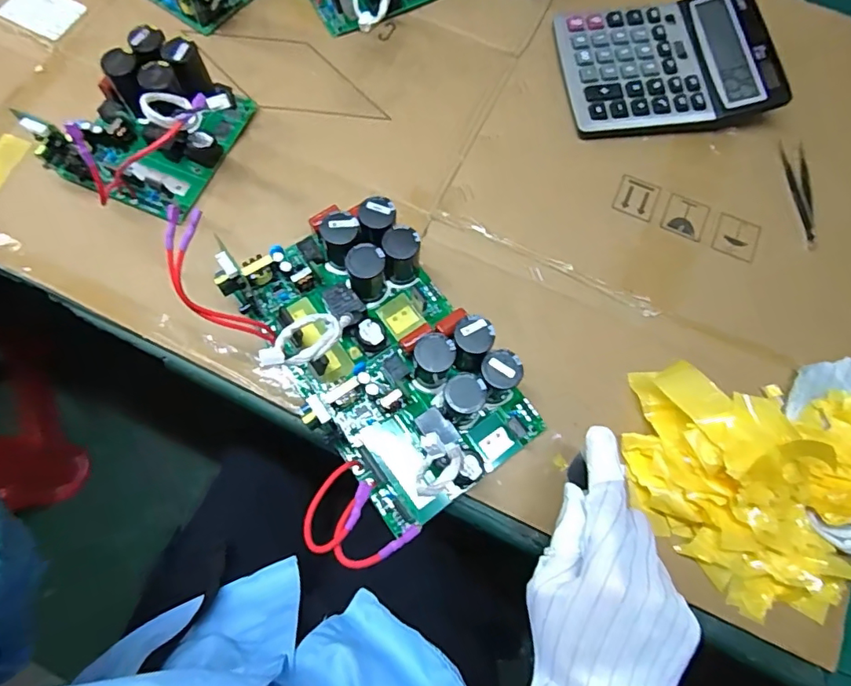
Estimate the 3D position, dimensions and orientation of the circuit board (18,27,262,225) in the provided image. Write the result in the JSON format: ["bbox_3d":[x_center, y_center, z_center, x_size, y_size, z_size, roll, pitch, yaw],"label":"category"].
[{"bbox_3d":[-0.231,-0.182,0.433,0.121,0.063,0.137,18,72,4],"label":"circuit board"}]

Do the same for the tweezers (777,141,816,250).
[{"bbox_3d":[0.342,-0.136,0.464,0.021,0.008,0.109,0,72,-2],"label":"tweezers"}]

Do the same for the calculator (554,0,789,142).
[{"bbox_3d":[0.225,-0.267,0.488,0.182,0.036,0.142,-5,72,-3],"label":"calculator"}]

